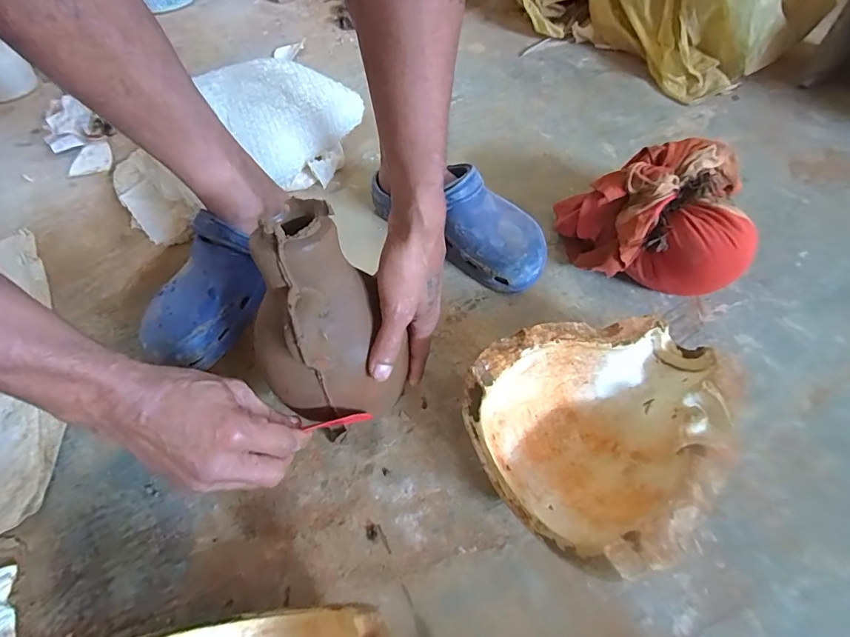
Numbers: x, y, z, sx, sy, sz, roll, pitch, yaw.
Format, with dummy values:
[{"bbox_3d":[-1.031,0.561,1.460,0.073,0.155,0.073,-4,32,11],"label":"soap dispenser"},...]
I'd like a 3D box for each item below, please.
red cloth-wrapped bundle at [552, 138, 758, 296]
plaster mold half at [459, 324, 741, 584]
[{"bbox_3d":[0.260,-0.107,0.505,0.192,0.131,0.150,8,55,9],"label":"red cloth-wrapped bundle"},{"bbox_3d":[0.162,0.085,0.384,0.228,0.113,0.182,-36,60,-20],"label":"plaster mold half"}]

